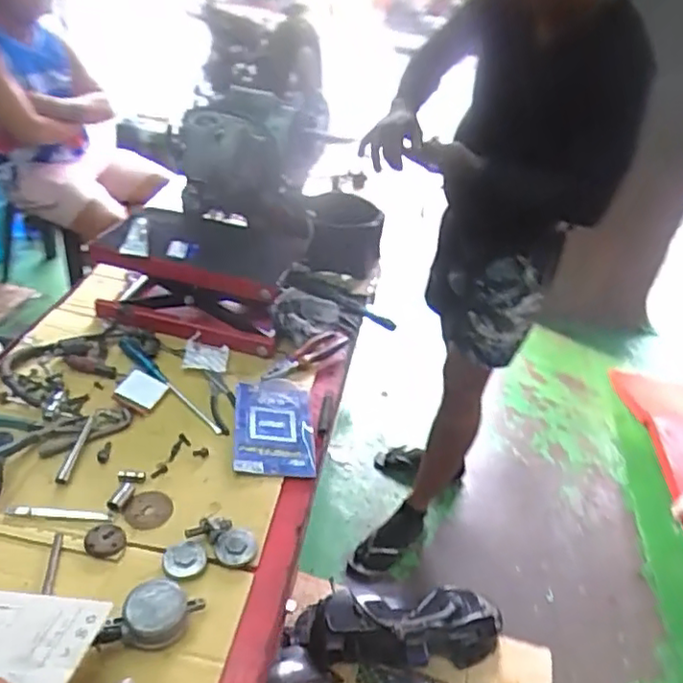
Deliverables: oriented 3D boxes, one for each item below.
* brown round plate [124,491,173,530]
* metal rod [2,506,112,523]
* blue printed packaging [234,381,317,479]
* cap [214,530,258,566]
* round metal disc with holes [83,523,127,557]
[{"bbox_3d":[-0.265,0.230,0.872,0.060,0.005,0.064,6,34,-4],"label":"brown round plate"},{"bbox_3d":[-0.378,0.230,0.851,0.138,0.006,0.019,5,34,-4],"label":"metal rod"},{"bbox_3d":[-0.110,0.135,1.033,0.122,0.015,0.221,2,34,-9],"label":"blue printed packaging"},{"bbox_3d":[-0.139,0.273,0.833,0.053,0.022,0.047,-2,35,-14],"label":"cap"},{"bbox_3d":[-0.308,0.260,0.828,0.048,0.010,0.046,6,34,-4],"label":"round metal disc with holes"}]

